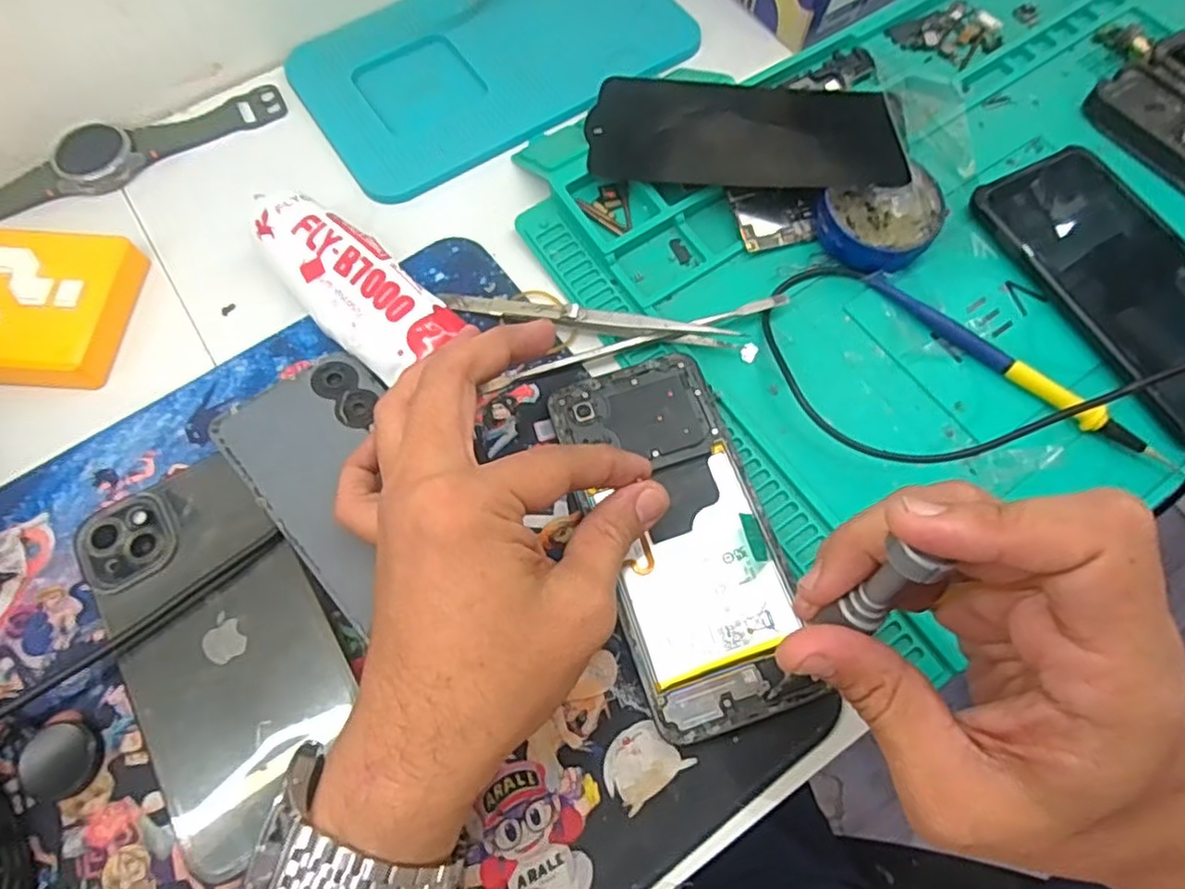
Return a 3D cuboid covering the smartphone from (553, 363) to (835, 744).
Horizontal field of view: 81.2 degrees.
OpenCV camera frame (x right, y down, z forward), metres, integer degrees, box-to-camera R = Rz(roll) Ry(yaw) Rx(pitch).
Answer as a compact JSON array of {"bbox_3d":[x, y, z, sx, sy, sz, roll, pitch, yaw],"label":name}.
[{"bbox_3d":[0.036,0.035,0.296,0.073,0.011,0.161,-13,67,-4],"label":"smartphone"}]

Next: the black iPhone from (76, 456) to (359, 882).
[{"bbox_3d":[-0.152,0.078,0.280,0.078,0.010,0.153,-31,71,-9],"label":"black iPhone"}]

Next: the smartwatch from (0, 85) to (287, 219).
[{"bbox_3d":[-0.293,-0.156,0.390,0.235,0.014,0.043,-21,69,-7],"label":"smartwatch"}]

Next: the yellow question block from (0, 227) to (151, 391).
[{"bbox_3d":[-0.277,-0.067,0.344,0.079,0.027,0.079,0,68,2],"label":"yellow question block"}]

